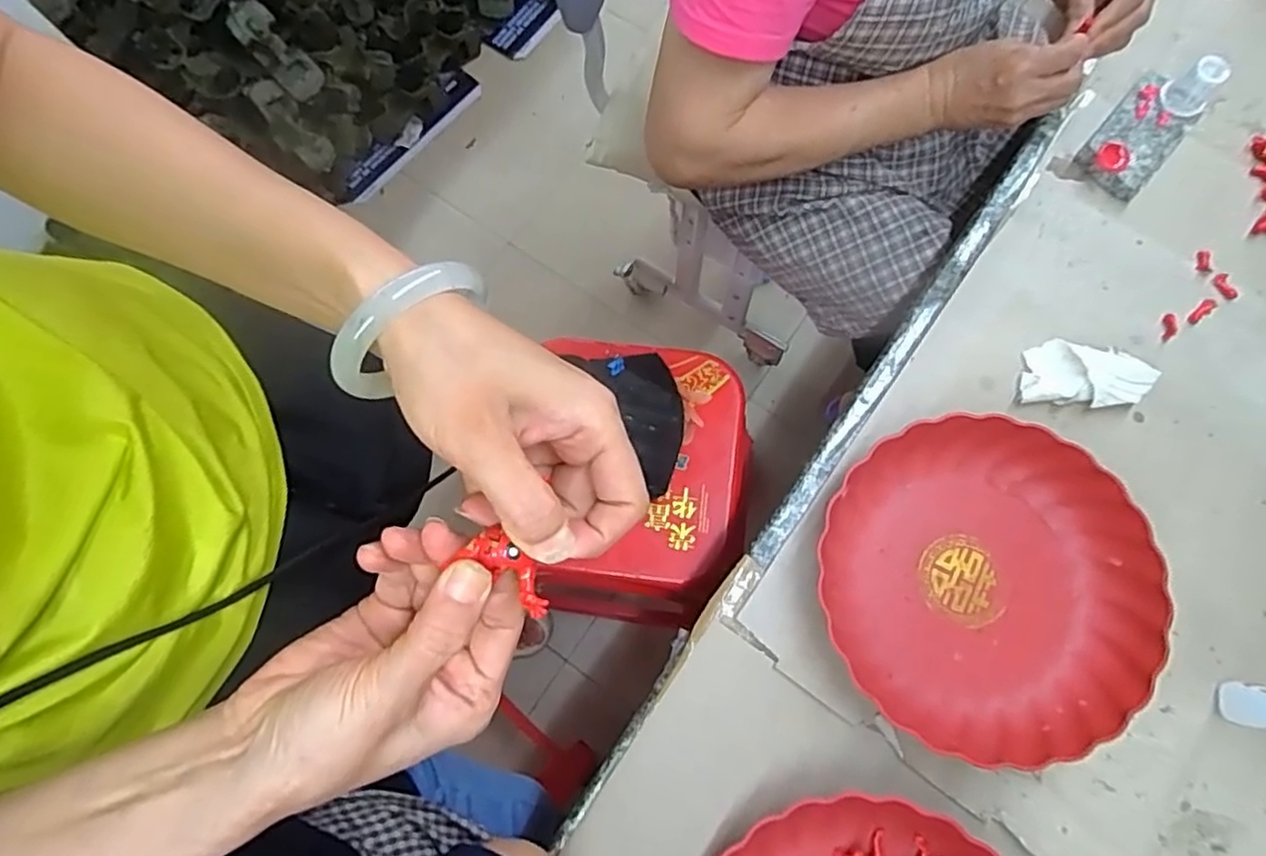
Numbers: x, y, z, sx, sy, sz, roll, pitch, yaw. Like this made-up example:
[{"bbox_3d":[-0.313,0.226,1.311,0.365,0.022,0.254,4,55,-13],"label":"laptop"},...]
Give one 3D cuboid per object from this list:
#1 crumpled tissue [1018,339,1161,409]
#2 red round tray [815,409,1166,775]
[{"bbox_3d":[0.370,-0.044,0.551,0.101,0.022,0.053,4,76,2],"label":"crumpled tissue"},{"bbox_3d":[0.259,0.115,0.502,0.236,0.040,0.240,20,77,6],"label":"red round tray"}]

